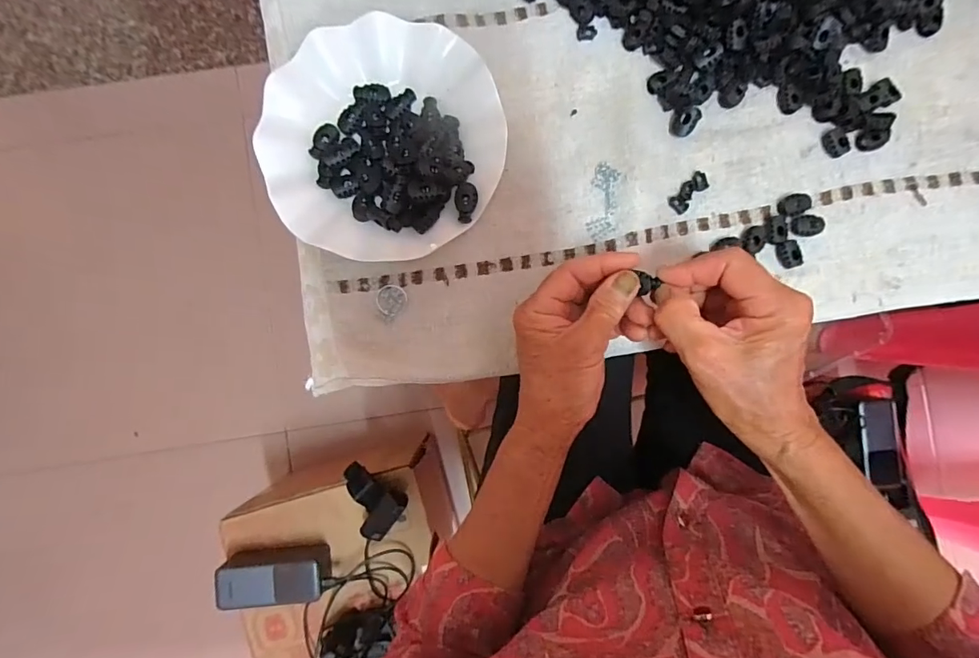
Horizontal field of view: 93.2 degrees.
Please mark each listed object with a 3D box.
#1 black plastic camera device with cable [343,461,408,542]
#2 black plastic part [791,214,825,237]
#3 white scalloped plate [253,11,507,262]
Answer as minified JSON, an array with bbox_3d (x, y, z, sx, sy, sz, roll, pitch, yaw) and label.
[{"bbox_3d":[-0.159,0.231,0.609,0.093,0.034,0.074,23,89,0],"label":"black plastic camera device with cable"},{"bbox_3d":[0.251,-0.082,0.366,0.028,0.005,0.016,-4,89,-1],"label":"black plastic part"},{"bbox_3d":[-0.081,-0.146,0.359,0.175,0.034,0.176,0,89,-1],"label":"white scalloped plate"}]

